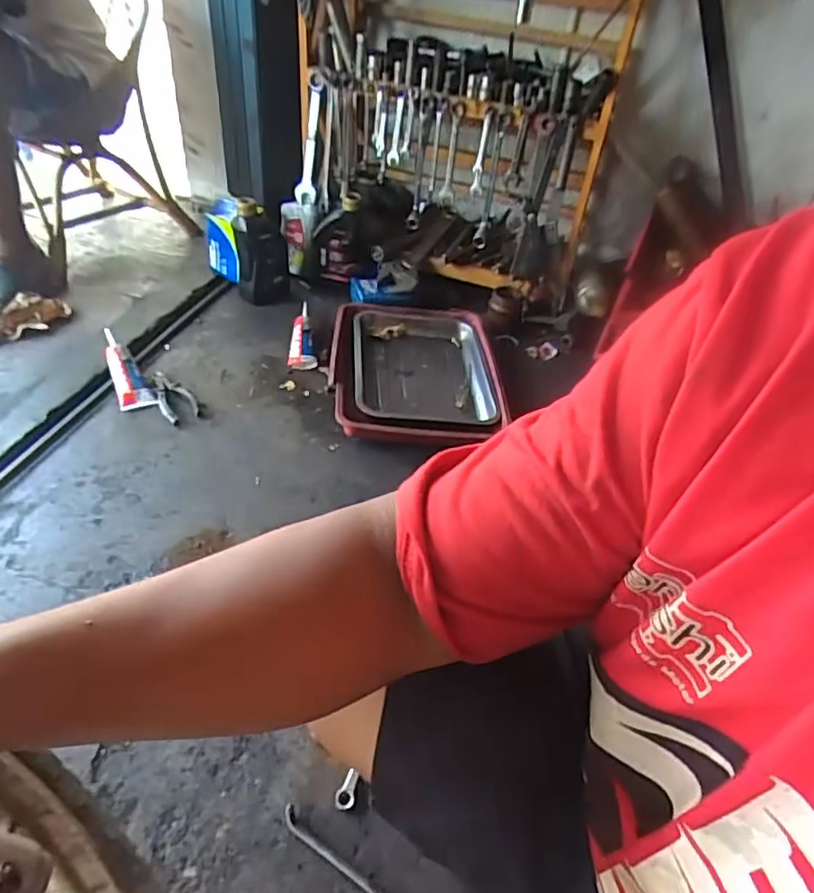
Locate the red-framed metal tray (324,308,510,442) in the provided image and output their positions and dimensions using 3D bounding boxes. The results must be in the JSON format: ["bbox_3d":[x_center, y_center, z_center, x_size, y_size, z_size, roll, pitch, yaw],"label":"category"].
[{"bbox_3d":[0.018,-0.160,1.181,0.319,0.058,0.432,4,44,-3],"label":"red-framed metal tray"}]

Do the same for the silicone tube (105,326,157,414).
[{"bbox_3d":[-0.520,-0.150,1.120,0.063,0.036,0.223,-16,48,-22],"label":"silicone tube"}]

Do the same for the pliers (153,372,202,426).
[{"bbox_3d":[-0.424,-0.095,1.090,0.059,0.012,0.156,-21,50,-26],"label":"pliers"}]

